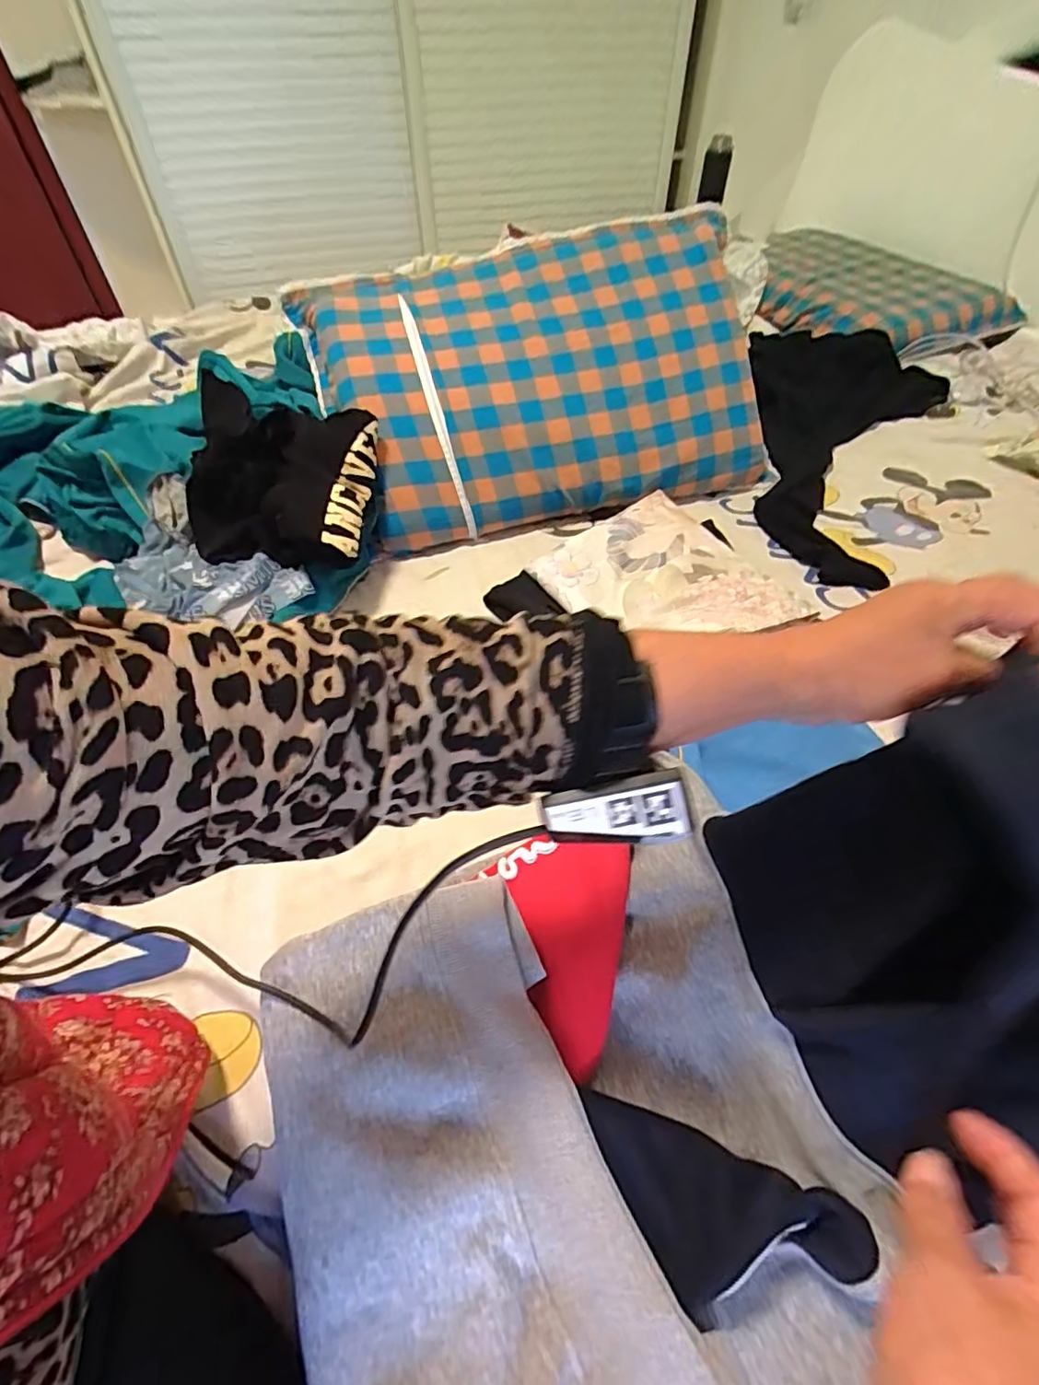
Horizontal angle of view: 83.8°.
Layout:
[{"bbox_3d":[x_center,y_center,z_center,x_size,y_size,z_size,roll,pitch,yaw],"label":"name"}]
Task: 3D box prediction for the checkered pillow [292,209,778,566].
[{"bbox_3d":[0.041,-0.455,0.818,0.617,0.089,0.421,-17,85,-11],"label":"checkered pillow"}]

